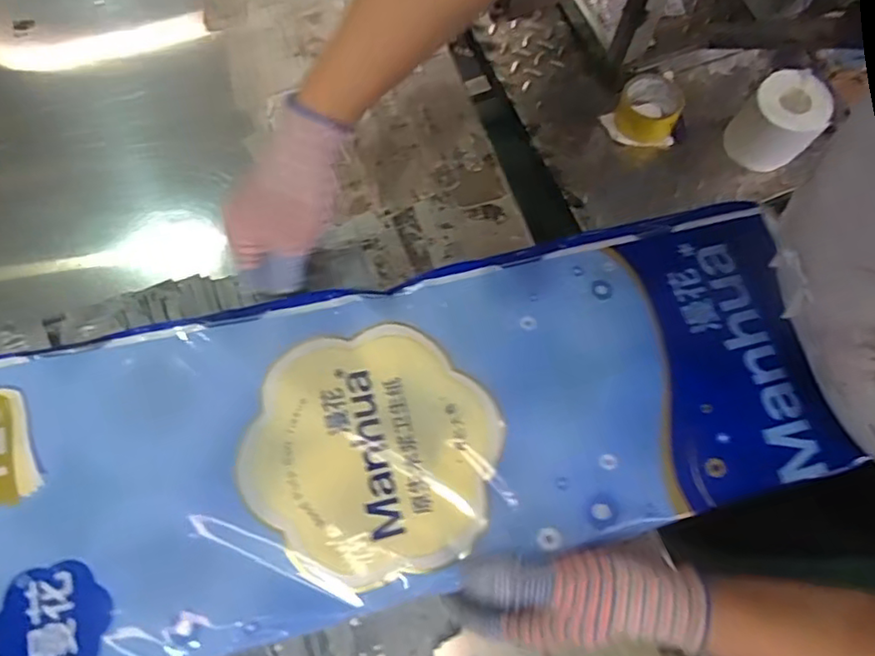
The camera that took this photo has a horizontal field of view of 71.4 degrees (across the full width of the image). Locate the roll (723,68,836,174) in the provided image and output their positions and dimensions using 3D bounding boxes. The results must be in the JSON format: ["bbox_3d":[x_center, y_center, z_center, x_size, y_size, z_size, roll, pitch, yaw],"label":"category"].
[{"bbox_3d":[0.502,-0.303,0.899,0.106,0.120,0.090,40,75,10],"label":"roll"}]

